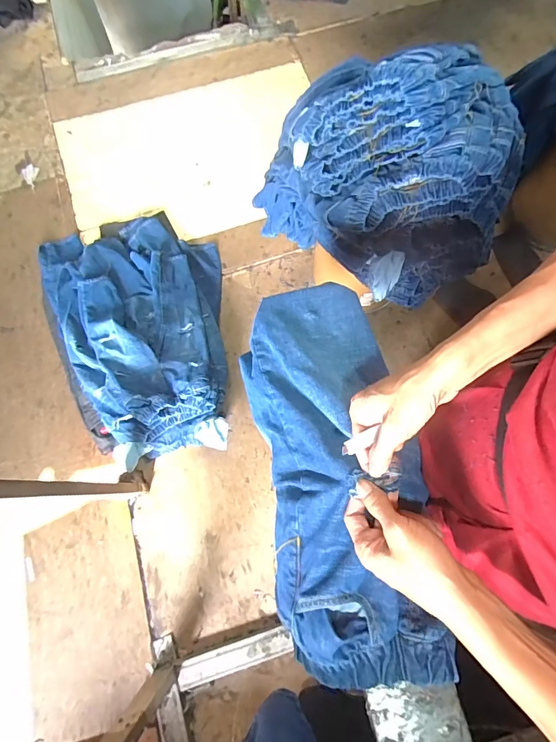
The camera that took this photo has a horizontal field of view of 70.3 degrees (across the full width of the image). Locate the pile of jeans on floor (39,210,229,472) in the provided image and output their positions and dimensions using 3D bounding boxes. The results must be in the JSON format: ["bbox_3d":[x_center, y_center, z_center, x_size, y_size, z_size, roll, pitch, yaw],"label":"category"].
[{"bbox_3d":[-0.539,-0.183,1.413,0.687,0.224,0.993,-11,74,-3],"label":"pile of jeans on floor"}]

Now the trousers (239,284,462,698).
[{"bbox_3d":[0.070,0.101,0.471,0.183,0.100,0.477,-7,70,-2],"label":"trousers"}]

